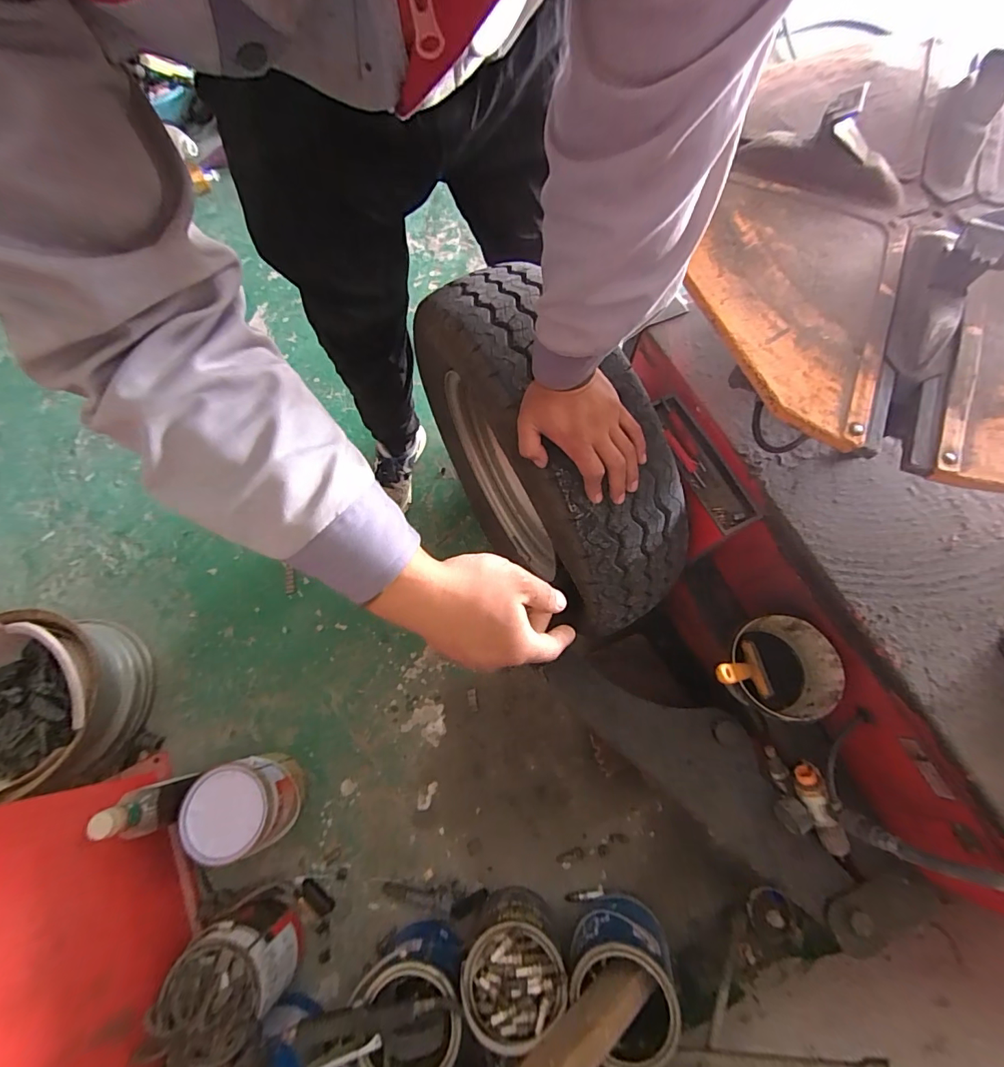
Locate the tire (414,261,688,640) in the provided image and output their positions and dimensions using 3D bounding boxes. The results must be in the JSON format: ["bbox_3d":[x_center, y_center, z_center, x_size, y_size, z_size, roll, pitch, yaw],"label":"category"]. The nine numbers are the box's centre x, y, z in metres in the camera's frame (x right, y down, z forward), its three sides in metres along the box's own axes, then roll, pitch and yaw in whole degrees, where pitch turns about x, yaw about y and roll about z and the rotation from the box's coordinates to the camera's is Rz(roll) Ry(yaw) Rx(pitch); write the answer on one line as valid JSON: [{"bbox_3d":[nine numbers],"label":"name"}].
[{"bbox_3d":[0.061,-0.102,0.758,0.173,0.502,0.544,-32,73,-10],"label":"tire"}]

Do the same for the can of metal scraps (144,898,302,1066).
[{"bbox_3d":[-0.451,0.736,0.755,0.157,0.183,0.161,0,70,0],"label":"can of metal scraps"}]

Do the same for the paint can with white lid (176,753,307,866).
[{"bbox_3d":[-0.475,0.500,0.848,0.159,0.166,0.154,-5,70,-1],"label":"paint can with white lid"}]

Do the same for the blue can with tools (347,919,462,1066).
[{"bbox_3d":[-0.146,0.774,0.749,0.158,0.175,0.153,0,70,0],"label":"blue can with tools"}]

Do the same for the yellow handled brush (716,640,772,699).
[{"bbox_3d":[0.302,0.175,0.566,0.139,0.018,0.070,6,63,-43],"label":"yellow handled brush"}]

